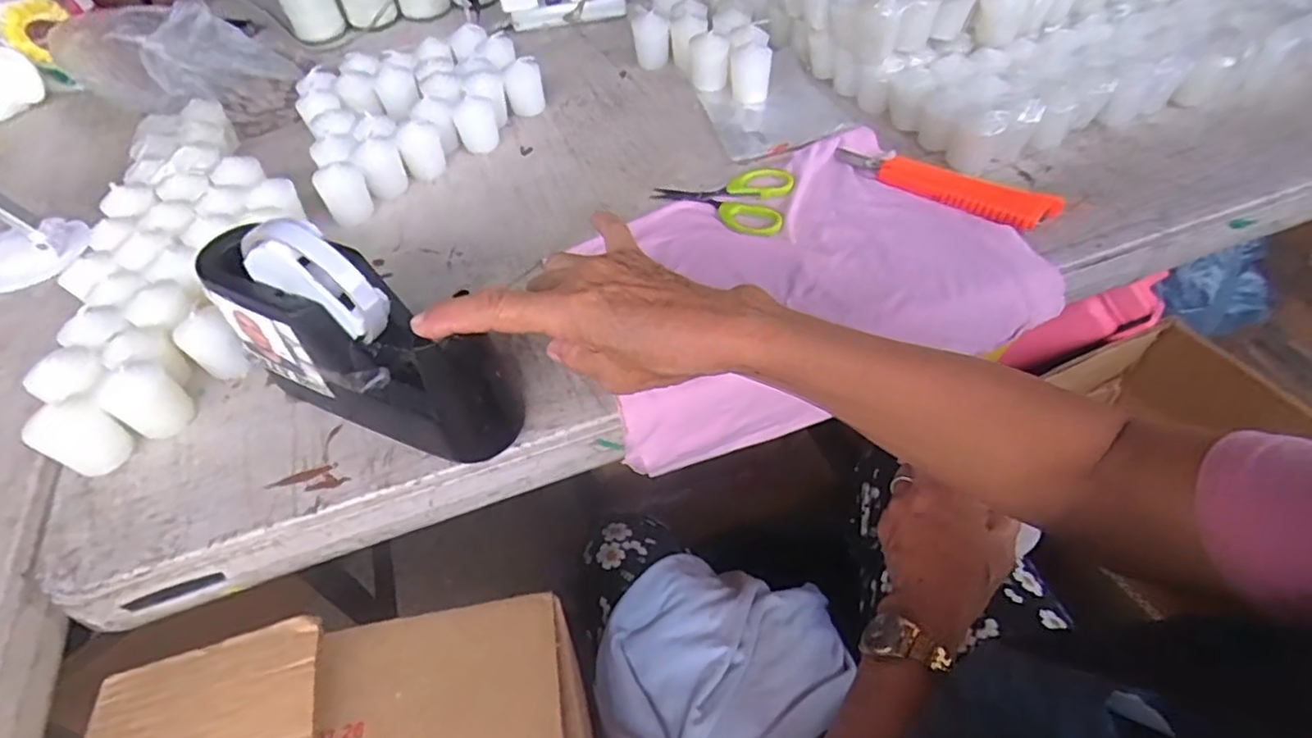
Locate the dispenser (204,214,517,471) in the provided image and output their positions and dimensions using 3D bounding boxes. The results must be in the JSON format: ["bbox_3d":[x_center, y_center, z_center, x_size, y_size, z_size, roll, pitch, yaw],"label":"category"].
[{"bbox_3d":[-0.172,-0.019,0.374,0.177,0.131,0.055,15,53,15],"label":"dispenser"}]

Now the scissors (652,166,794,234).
[{"bbox_3d":[0.055,-0.143,0.524,0.112,0.016,0.073,21,55,19],"label":"scissors"}]

